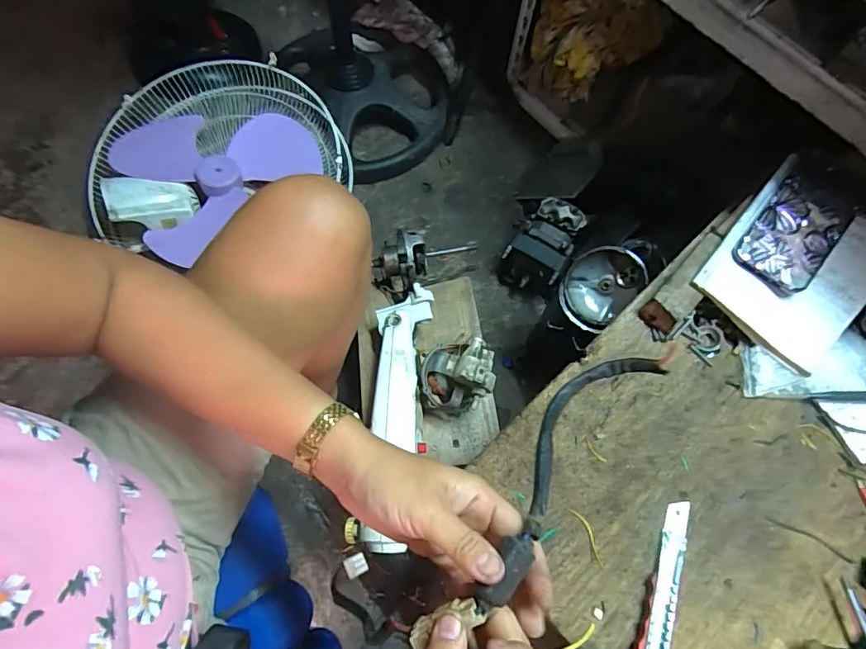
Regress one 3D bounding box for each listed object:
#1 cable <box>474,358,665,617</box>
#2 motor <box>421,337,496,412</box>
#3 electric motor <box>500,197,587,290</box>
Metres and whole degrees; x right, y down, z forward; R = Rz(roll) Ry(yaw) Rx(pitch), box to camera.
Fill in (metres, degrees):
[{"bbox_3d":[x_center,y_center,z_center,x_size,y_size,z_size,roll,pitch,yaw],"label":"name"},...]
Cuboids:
[{"bbox_3d":[0.088,0.091,0.327,0.052,0.036,0.206,35,57,11],"label":"cable"},{"bbox_3d":[0.029,0.062,0.622,0.090,0.085,0.085,3,67,-2],"label":"motor"},{"bbox_3d":[0.190,-0.137,0.872,0.111,0.092,0.168,28,98,15],"label":"electric motor"}]

